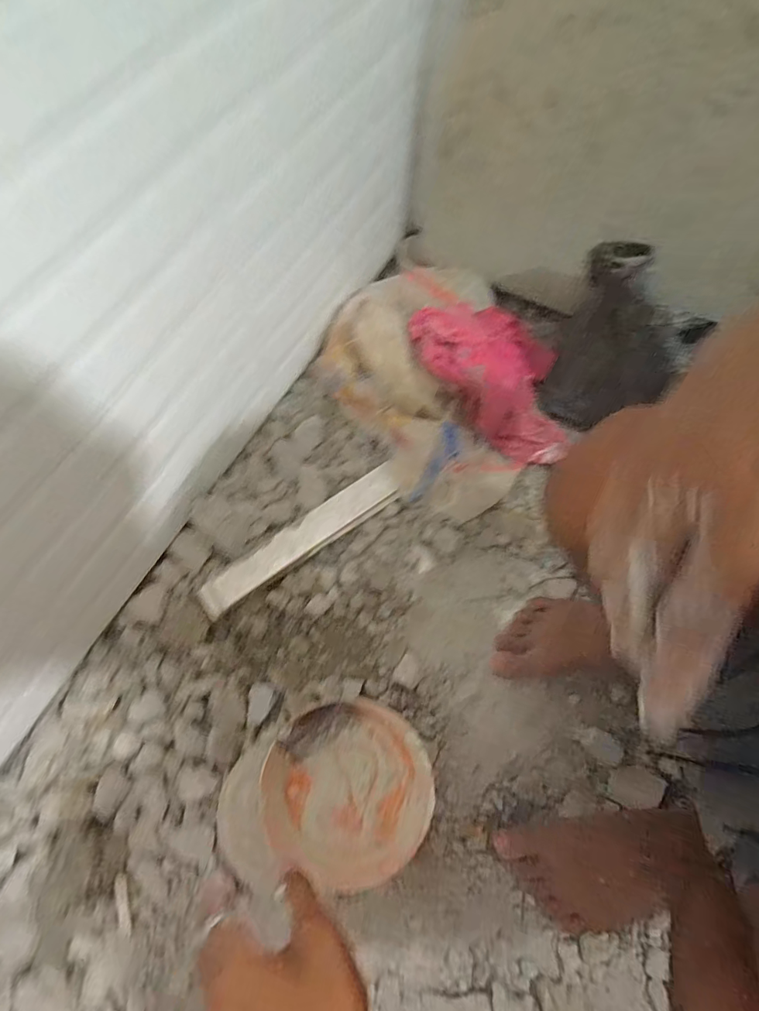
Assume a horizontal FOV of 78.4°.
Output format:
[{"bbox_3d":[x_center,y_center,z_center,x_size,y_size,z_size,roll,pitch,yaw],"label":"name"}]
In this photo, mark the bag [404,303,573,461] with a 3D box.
[{"bbox_3d":[0.166,-0.188,0.678,0.225,0.113,0.224,-4,67,-3],"label":"bag"}]

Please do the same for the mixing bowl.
[{"bbox_3d":[-0.033,0.305,0.502,0.167,0.097,0.173,1,67,-1],"label":"mixing bowl"}]

